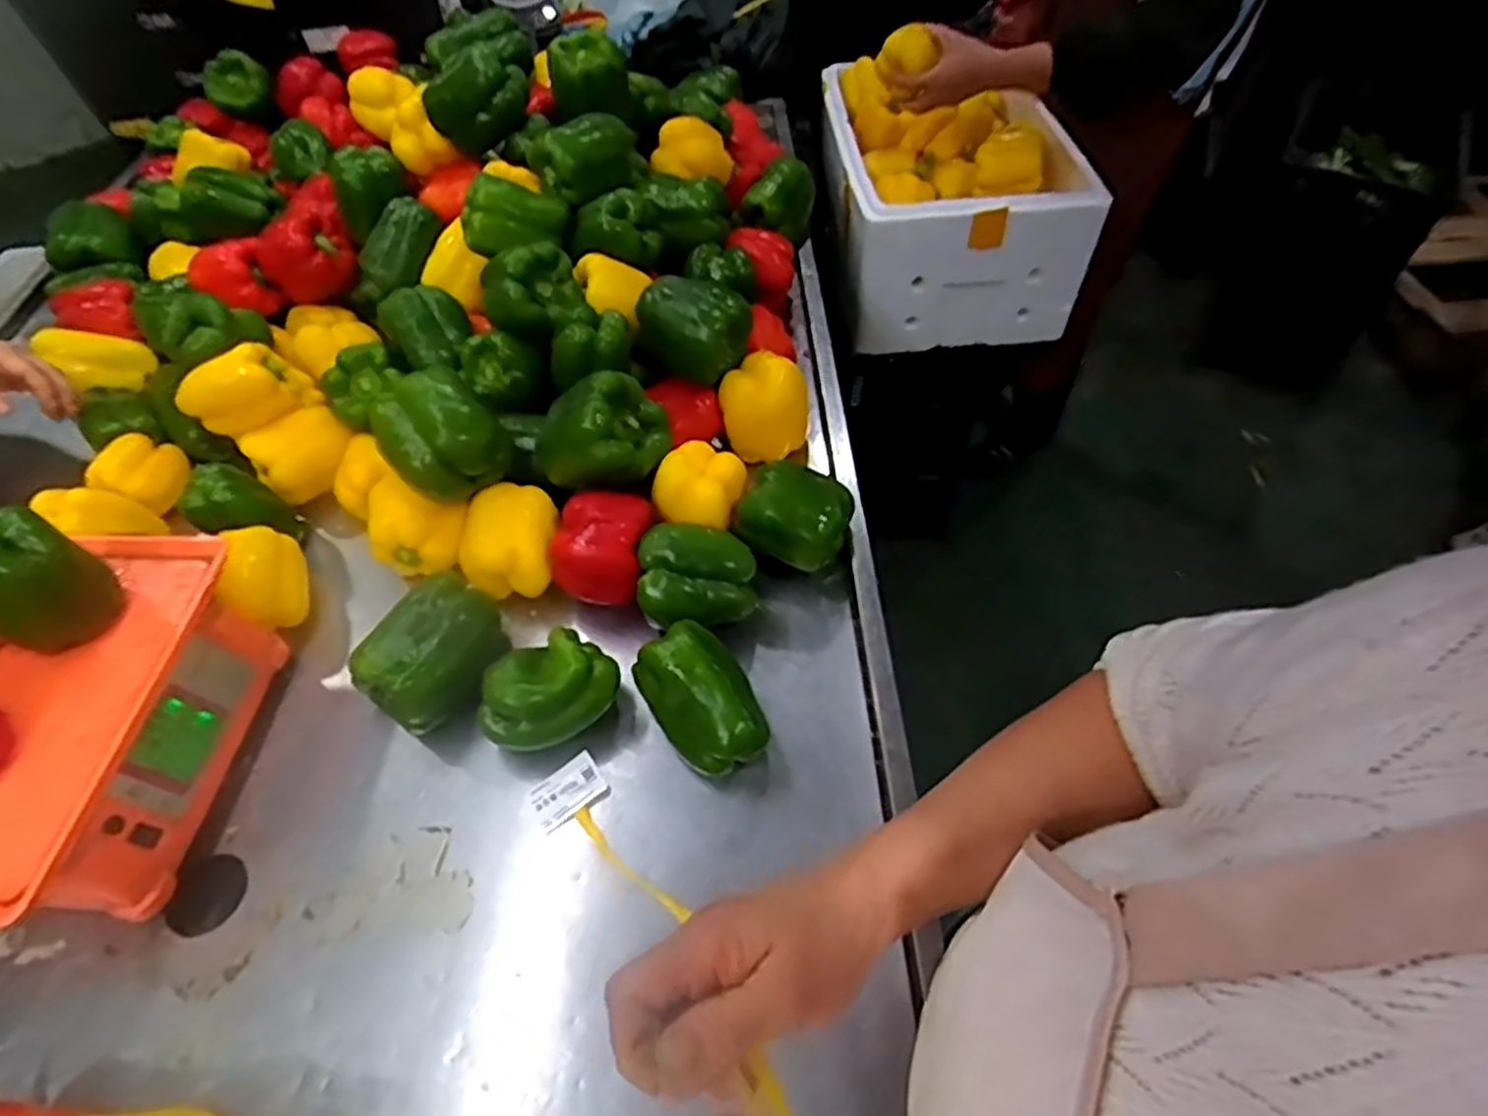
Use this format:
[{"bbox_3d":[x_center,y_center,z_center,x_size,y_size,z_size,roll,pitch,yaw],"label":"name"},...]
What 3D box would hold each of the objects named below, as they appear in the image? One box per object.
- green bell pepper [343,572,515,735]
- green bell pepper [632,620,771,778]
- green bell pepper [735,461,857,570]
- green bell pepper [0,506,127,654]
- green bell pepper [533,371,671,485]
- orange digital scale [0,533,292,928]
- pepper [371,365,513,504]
[{"bbox_3d":[-0.264,0.076,0.638,0.073,0.090,0.131,22,58,18],"label":"green bell pepper"},{"bbox_3d":[-0.032,0.118,0.605,0.079,0.071,0.111,-29,58,-17],"label":"green bell pepper"},{"bbox_3d":[0.050,-0.046,0.696,0.094,0.069,0.078,20,58,17],"label":"green bell pepper"},{"bbox_3d":[-0.524,0.015,0.538,0.067,0.111,0.080,22,58,18],"label":"green bell pepper"},{"bbox_3d":[-0.134,-0.115,0.679,0.122,0.077,0.073,0,54,3],"label":"green bell pepper"},{"bbox_3d":[-0.549,0.134,0.583,0.239,0.112,0.296,2,54,4],"label":"orange digital scale"},{"bbox_3d":[-0.275,-0.109,0.677,0.104,0.085,0.081,-30,58,-17],"label":"pepper"}]

